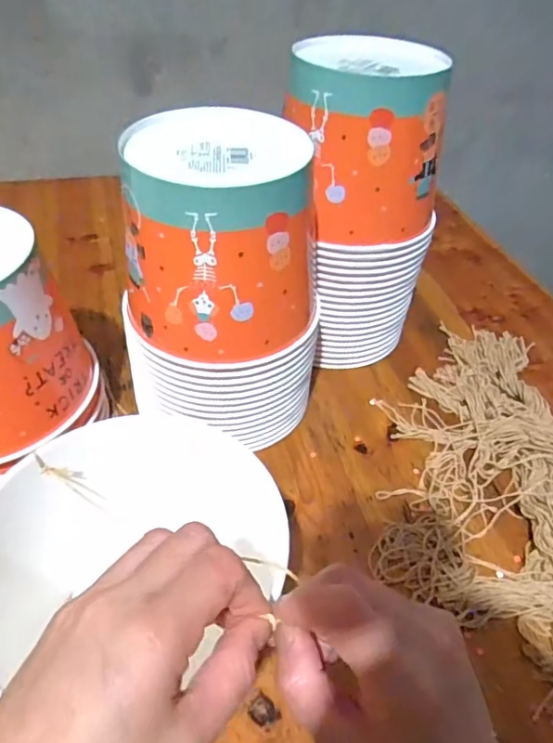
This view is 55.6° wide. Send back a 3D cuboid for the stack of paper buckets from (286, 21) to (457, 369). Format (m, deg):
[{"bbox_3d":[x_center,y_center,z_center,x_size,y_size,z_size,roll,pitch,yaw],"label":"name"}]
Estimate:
[{"bbox_3d":[0.076,-0.146,0.506,0.130,0.273,0.134,-7,46,-11],"label":"stack of paper buckets"}]

